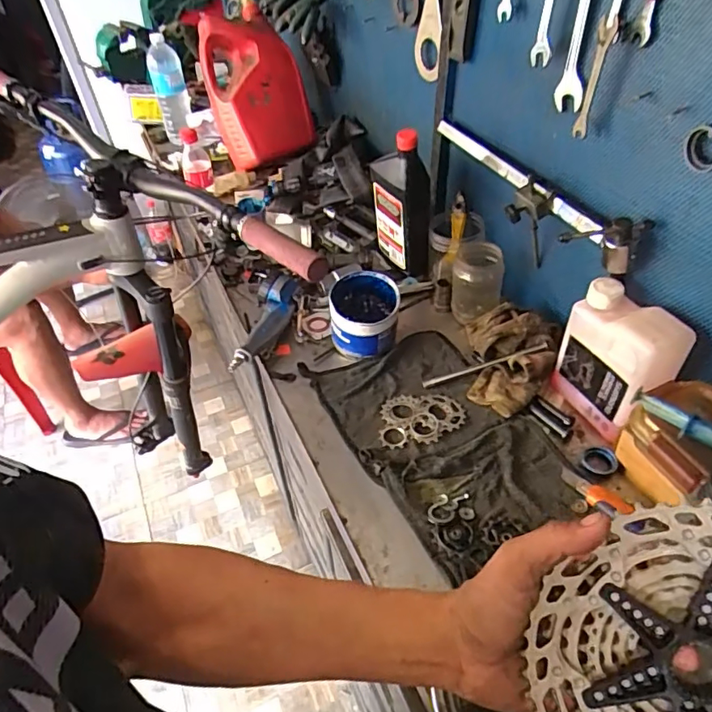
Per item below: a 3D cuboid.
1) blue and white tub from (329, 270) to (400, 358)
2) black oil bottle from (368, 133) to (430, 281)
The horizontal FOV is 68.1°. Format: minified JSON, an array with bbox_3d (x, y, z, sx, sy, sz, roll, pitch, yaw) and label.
[{"bbox_3d":[0.014,-0.055,0.784,0.098,0.099,0.094,-1,45,1],"label":"blue and white tub"},{"bbox_3d":[0.077,-0.244,0.861,0.049,0.244,0.126,-24,49,-20],"label":"black oil bottle"}]

